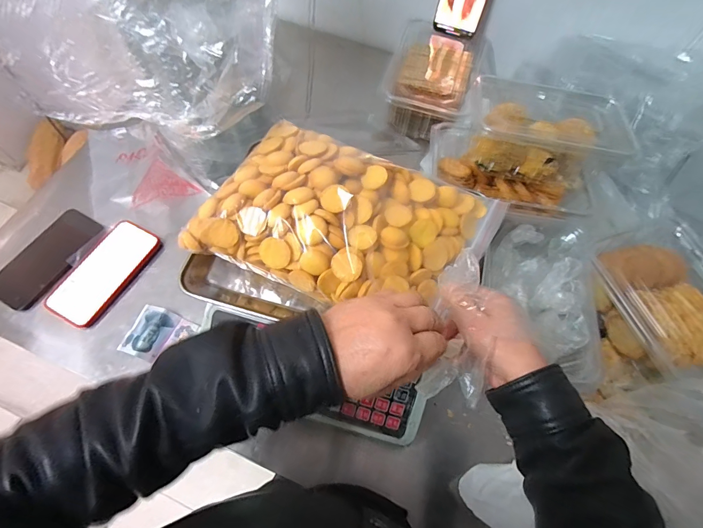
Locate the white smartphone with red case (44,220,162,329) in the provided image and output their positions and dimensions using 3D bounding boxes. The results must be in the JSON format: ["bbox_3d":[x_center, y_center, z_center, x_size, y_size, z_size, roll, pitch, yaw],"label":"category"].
[{"bbox_3d":[-0.366,0.008,0.540,0.080,0.008,0.162,25,66,9],"label":"white smartphone with red case"}]

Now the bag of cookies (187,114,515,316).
[{"bbox_3d":[0.001,-0.051,0.378,0.284,0.059,0.178,21,66,8],"label":"bag of cookies"}]

